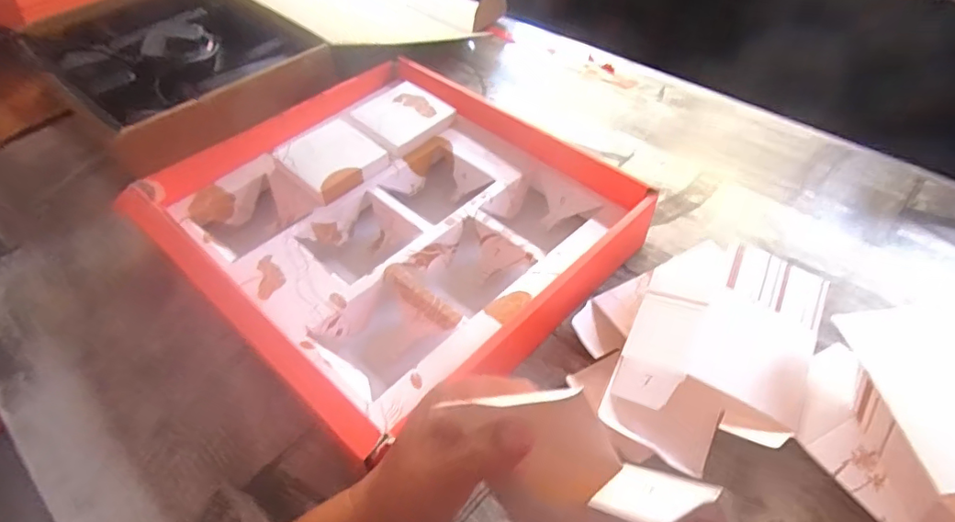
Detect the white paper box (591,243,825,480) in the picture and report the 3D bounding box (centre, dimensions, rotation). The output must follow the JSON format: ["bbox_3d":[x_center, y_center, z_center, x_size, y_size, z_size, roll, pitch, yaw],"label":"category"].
[{"bbox_3d":[0.185,0.071,0.427,0.126,0.059,0.182,20,53,21],"label":"white paper box"}]

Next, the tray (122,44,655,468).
[{"bbox_3d":[-0.086,-0.042,0.533,0.346,0.073,0.384,-37,56,-26],"label":"tray"}]

